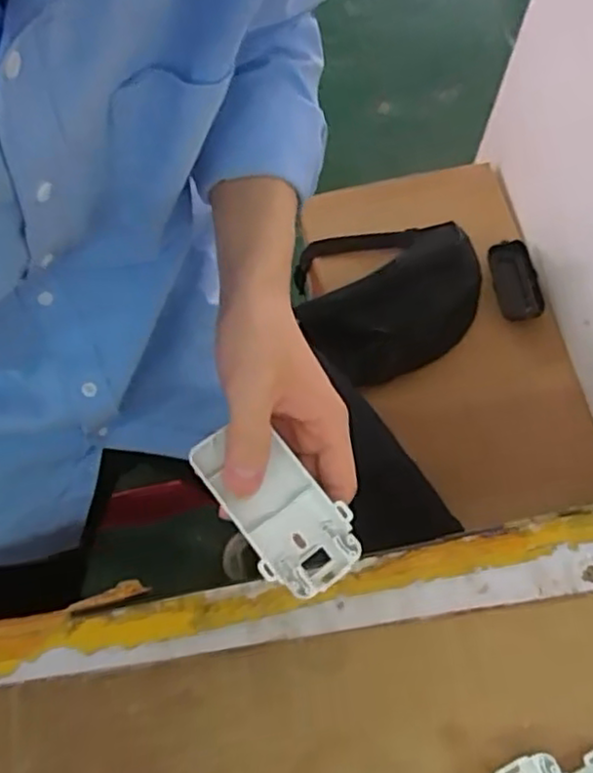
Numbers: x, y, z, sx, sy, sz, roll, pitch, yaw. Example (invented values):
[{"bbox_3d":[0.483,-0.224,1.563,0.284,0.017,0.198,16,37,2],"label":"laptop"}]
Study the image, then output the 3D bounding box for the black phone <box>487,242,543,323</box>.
[{"bbox_3d":[0.290,-0.140,0.910,0.056,0.012,0.110,-12,78,13],"label":"black phone"}]

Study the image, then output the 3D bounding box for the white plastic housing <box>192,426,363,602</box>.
[{"bbox_3d":[-0.011,0.059,0.350,0.048,0.017,0.096,-36,73,-10],"label":"white plastic housing"}]

